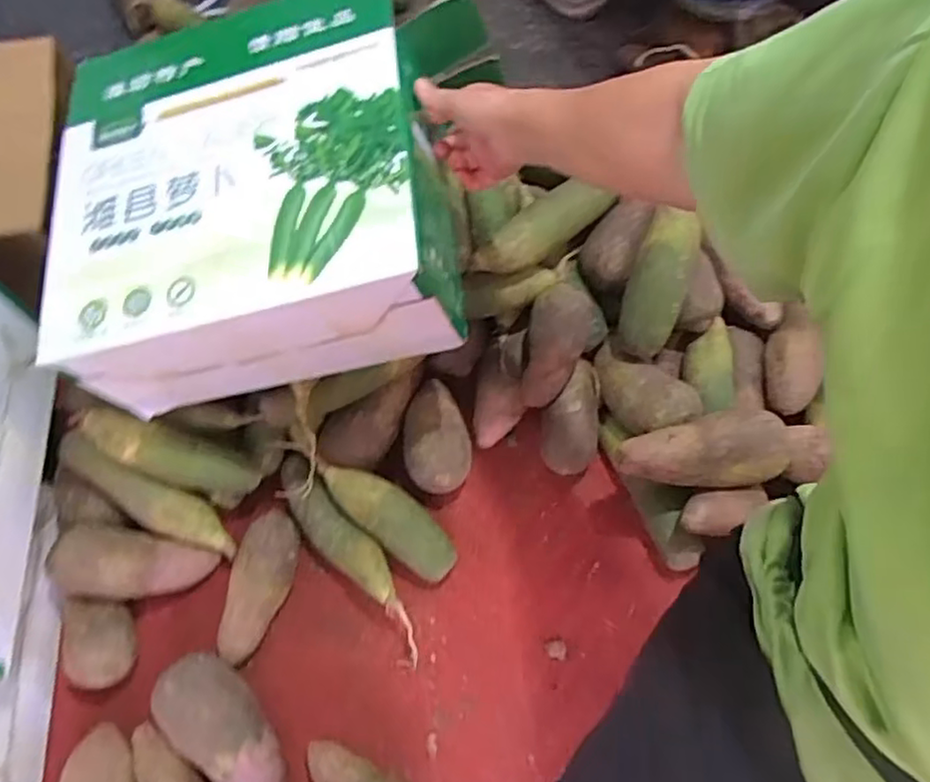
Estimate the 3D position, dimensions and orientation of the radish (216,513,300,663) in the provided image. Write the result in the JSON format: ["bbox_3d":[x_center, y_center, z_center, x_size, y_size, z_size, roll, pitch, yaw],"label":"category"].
[{"bbox_3d":[-0.215,0.204,0.716,0.058,0.054,0.154,4,65,3],"label":"radish"}]

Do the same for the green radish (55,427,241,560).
[{"bbox_3d":[-0.340,0.113,0.721,0.212,0.045,0.049,33,68,-5],"label":"green radish"}]

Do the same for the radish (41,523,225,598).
[{"bbox_3d":[-0.346,0.182,0.710,0.160,0.054,0.069,10,62,-21],"label":"radish"}]

